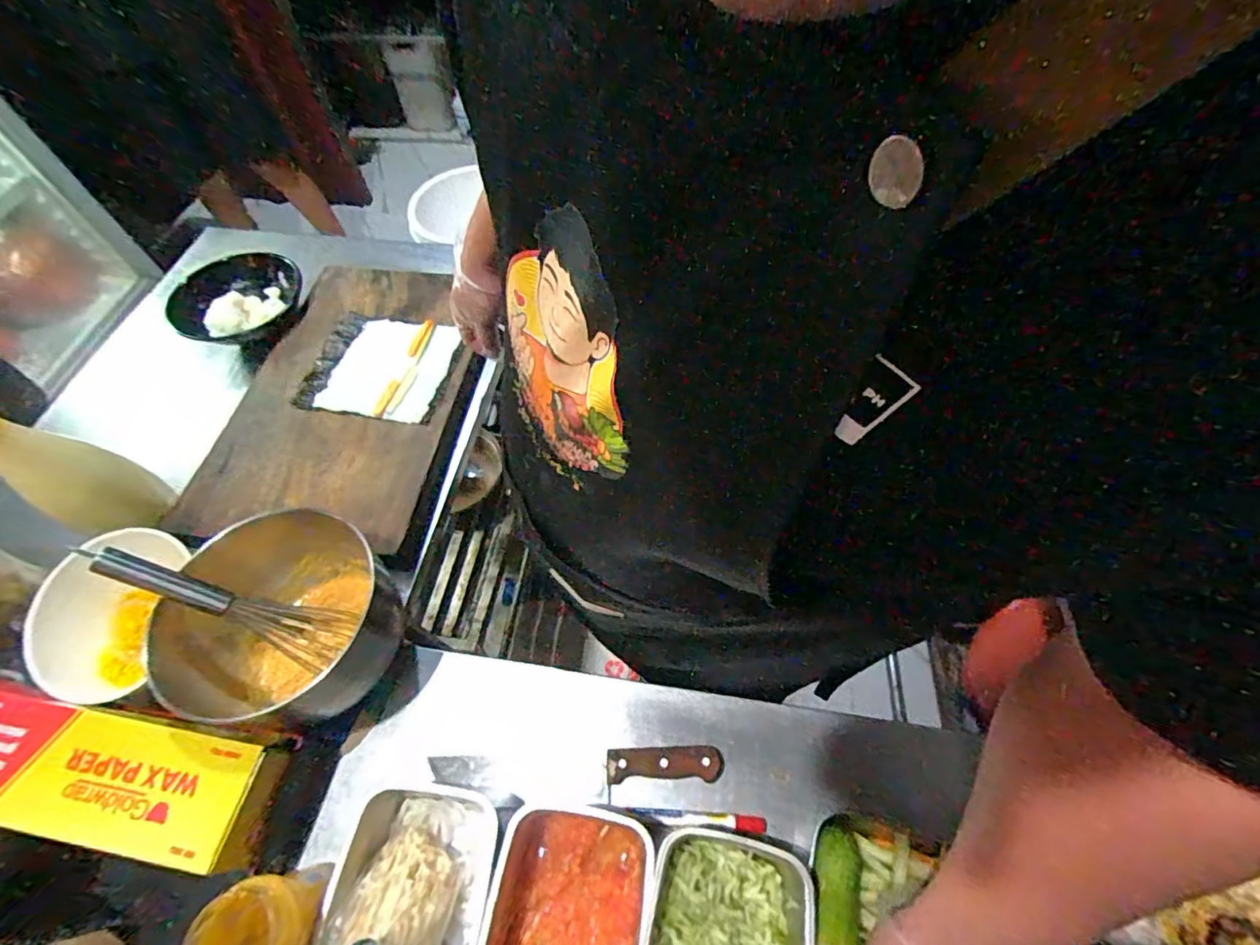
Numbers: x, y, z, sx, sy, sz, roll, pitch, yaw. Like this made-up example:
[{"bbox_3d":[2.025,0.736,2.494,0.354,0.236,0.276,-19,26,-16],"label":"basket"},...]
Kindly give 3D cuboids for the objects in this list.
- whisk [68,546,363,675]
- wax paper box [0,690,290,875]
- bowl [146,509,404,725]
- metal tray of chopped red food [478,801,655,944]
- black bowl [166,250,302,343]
[{"bbox_3d":[-0.422,0.144,0.580,0.245,0.066,0.064,34,55,-30],"label":"whisk"},{"bbox_3d":[-0.493,0.272,0.502,0.332,0.052,0.101,8,60,7],"label":"wax paper box"},{"bbox_3d":[-0.364,0.156,0.594,0.197,0.120,0.192,-1,59,1],"label":"bowl"},{"bbox_3d":[-0.057,0.403,0.468,0.131,0.065,0.188,9,60,7],"label":"metal tray of chopped red food"},{"bbox_3d":[-0.634,-0.292,0.886,0.174,0.045,0.172,-1,59,1],"label":"black bowl"}]

